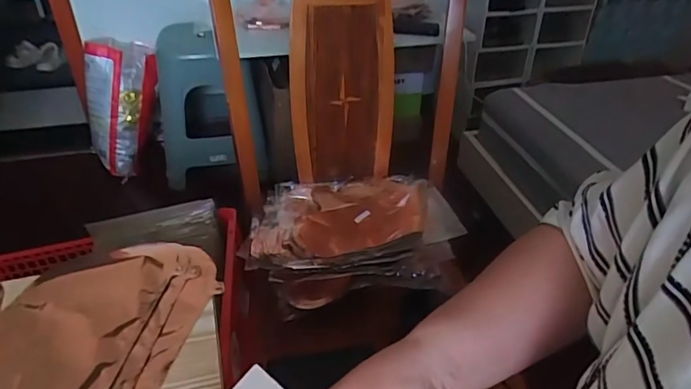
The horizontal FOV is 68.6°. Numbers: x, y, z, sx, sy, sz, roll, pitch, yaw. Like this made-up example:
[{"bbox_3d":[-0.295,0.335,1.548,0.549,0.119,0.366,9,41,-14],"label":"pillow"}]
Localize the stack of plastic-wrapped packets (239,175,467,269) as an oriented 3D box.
[{"bbox_3d":[0.006,0.042,0.889,0.348,0.037,0.224,-3,36,-6],"label":"stack of plastic-wrapped packets"}]

